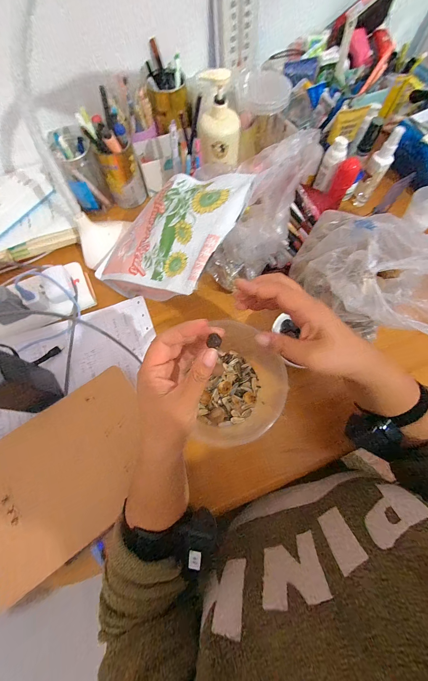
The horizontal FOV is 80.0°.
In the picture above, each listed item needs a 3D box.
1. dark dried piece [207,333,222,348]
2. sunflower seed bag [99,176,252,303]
[{"bbox_3d":[0.000,0.001,0.244,0.013,0.005,0.012,15,71,7],"label":"dark dried piece"},{"bbox_3d":[-0.073,-0.154,0.367,0.220,0.024,0.201,18,79,36],"label":"sunflower seed bag"}]

